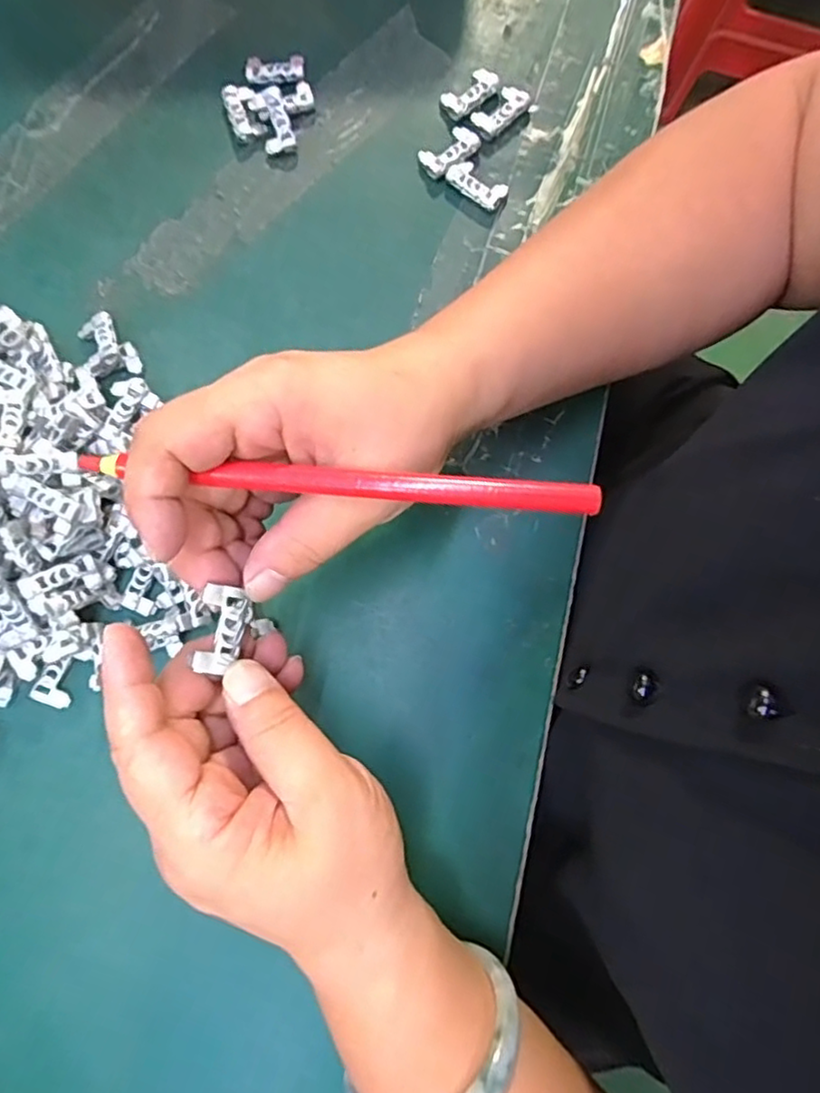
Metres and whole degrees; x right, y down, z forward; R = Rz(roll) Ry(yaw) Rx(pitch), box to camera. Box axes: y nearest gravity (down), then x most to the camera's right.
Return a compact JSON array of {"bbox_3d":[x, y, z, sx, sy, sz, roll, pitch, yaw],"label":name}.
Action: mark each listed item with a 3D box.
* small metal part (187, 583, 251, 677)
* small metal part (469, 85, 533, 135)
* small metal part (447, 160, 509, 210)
[{"bbox_3d":[-0.065,0.028,0.217,0.015,0.007,0.026,17,77,3],"label":"small metal part"},{"bbox_3d":[0.048,-0.227,0.331,0.031,0.005,0.017,-43,82,-7],"label":"small metal part"},{"bbox_3d":[0.034,-0.184,0.324,0.030,0.006,0.015,37,82,6],"label":"small metal part"}]

